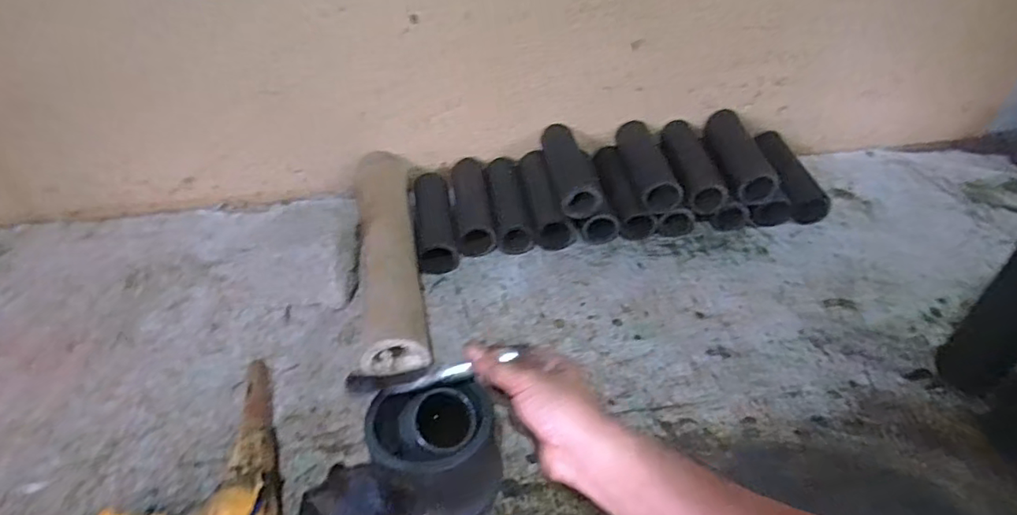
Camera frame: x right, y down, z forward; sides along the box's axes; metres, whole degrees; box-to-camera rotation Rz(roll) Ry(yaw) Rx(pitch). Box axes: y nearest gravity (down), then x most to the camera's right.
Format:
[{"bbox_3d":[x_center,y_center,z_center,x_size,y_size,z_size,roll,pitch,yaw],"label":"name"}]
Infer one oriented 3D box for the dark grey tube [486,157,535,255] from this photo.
[{"bbox_3d":[-0.001,-0.081,0.835,0.052,0.045,0.180,-6,39,-6],"label":"dark grey tube"}]

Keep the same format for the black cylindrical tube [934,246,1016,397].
[{"bbox_3d":[0.498,0.060,0.559,0.058,0.182,0.061,-31,48,-31],"label":"black cylindrical tube"}]

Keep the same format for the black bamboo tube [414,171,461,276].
[{"bbox_3d":[-0.102,-0.052,0.794,0.056,0.044,0.176,-7,57,-7],"label":"black bamboo tube"}]

